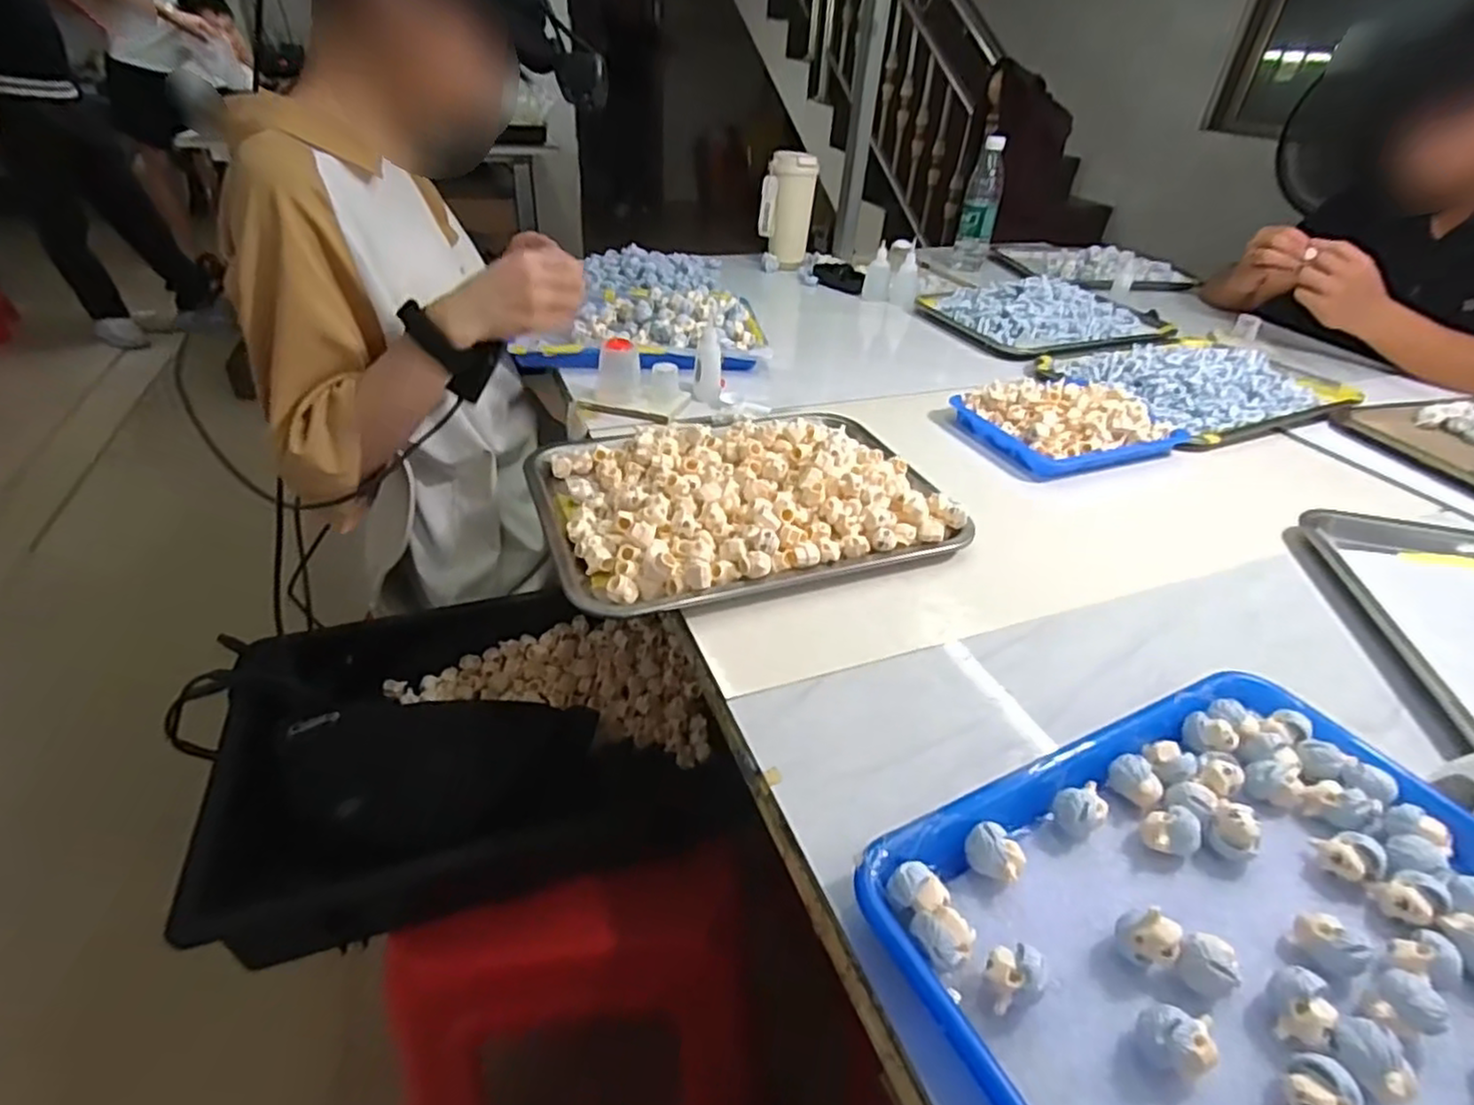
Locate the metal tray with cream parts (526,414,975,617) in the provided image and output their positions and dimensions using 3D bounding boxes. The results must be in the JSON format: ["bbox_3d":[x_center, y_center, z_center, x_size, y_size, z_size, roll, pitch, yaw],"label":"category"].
[{"bbox_3d":[0.004,-0.061,0.624,0.345,0.050,0.253,-8,37,-18],"label":"metal tray with cream parts"}]

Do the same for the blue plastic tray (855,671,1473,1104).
[{"bbox_3d":[0.260,0.186,0.327,0.344,0.032,0.249,-13,39,-23],"label":"blue plastic tray"}]

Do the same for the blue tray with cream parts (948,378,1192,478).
[{"bbox_3d":[0.369,-0.152,0.789,0.197,0.061,0.152,-12,38,-22],"label":"blue tray with cream parts"}]

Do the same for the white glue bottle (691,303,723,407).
[{"bbox_3d":[-0.032,-0.222,0.799,0.030,0.100,0.037,-4,36,-12],"label":"white glue bottle"}]

